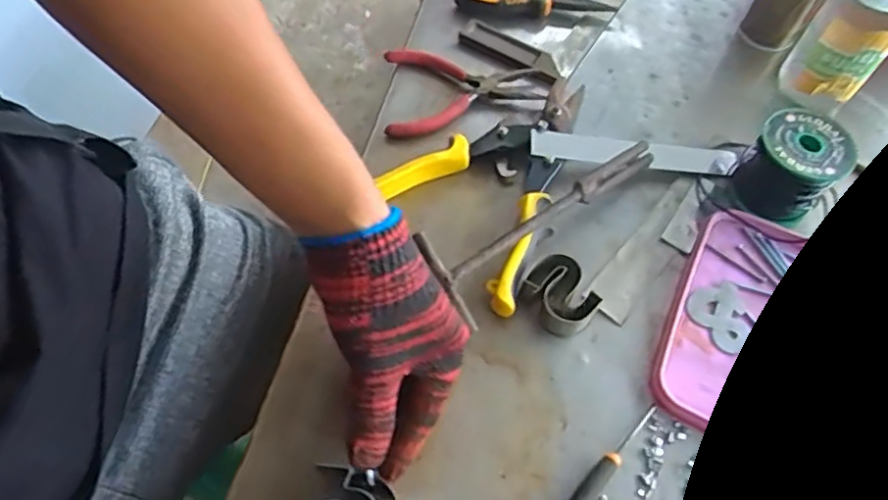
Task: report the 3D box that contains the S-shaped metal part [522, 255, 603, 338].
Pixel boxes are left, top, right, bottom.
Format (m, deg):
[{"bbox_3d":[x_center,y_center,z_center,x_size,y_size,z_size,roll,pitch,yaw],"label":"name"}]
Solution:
[{"bbox_3d":[0.085,0.033,0.453,0.039,0.029,0.053,-34,66,-20],"label":"S-shaped metal part"}]

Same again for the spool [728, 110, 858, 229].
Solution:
[{"bbox_3d":[0.276,-0.066,0.499,0.068,0.060,0.068,1,59,-2],"label":"spool"}]

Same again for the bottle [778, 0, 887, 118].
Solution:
[{"bbox_3d":[0.352,-0.194,0.524,0.067,0.167,0.058,34,63,17],"label":"bottle"}]

